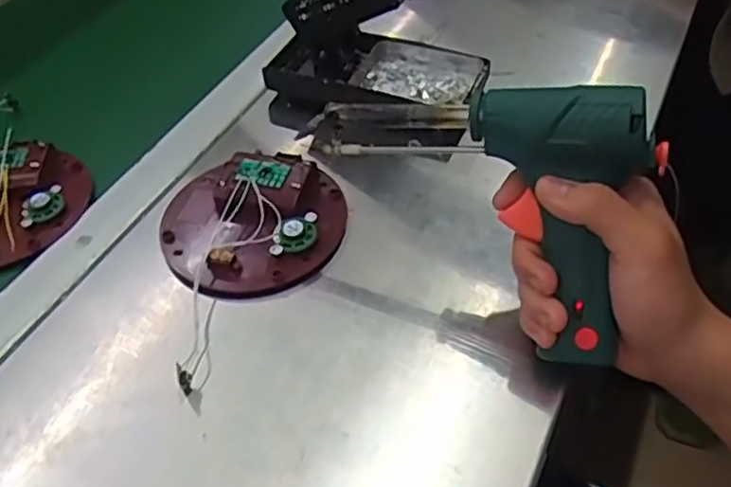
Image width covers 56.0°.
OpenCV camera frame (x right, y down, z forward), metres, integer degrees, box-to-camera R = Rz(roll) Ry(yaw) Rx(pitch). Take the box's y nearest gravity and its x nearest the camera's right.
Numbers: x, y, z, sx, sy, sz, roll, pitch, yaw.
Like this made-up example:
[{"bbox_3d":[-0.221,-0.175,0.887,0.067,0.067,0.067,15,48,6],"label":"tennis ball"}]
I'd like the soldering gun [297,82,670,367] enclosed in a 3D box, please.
[{"bbox_3d":[0.080,-0.045,0.365,0.202,0.121,0.043,45,31,14],"label":"soldering gun"}]

